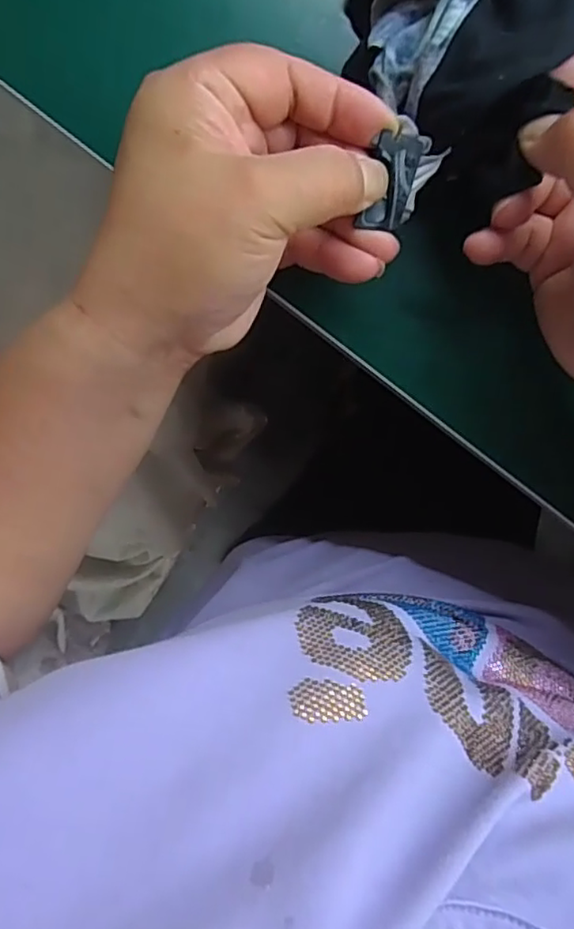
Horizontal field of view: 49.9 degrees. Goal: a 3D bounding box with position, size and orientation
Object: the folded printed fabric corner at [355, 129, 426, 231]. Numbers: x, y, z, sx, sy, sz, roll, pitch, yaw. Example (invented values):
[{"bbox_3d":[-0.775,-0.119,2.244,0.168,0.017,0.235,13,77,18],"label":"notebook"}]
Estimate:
[{"bbox_3d":[0.039,-0.104,0.228,0.016,0.004,0.034,14,105,-2],"label":"folded printed fabric corner"}]

